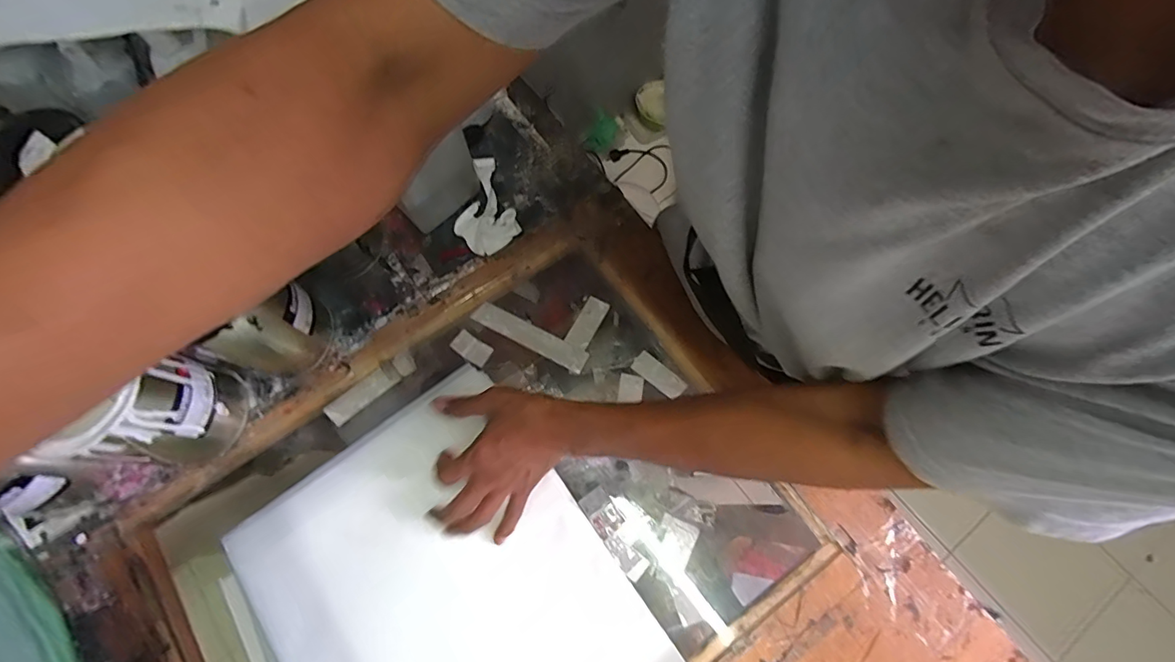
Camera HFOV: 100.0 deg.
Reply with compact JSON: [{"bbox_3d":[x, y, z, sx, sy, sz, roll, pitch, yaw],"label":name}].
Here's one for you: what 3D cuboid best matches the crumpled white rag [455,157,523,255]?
[{"bbox_3d":[-0.131,-0.151,0.601,0.071,0.029,0.119,-21,72,-5],"label":"crumpled white rag"}]

